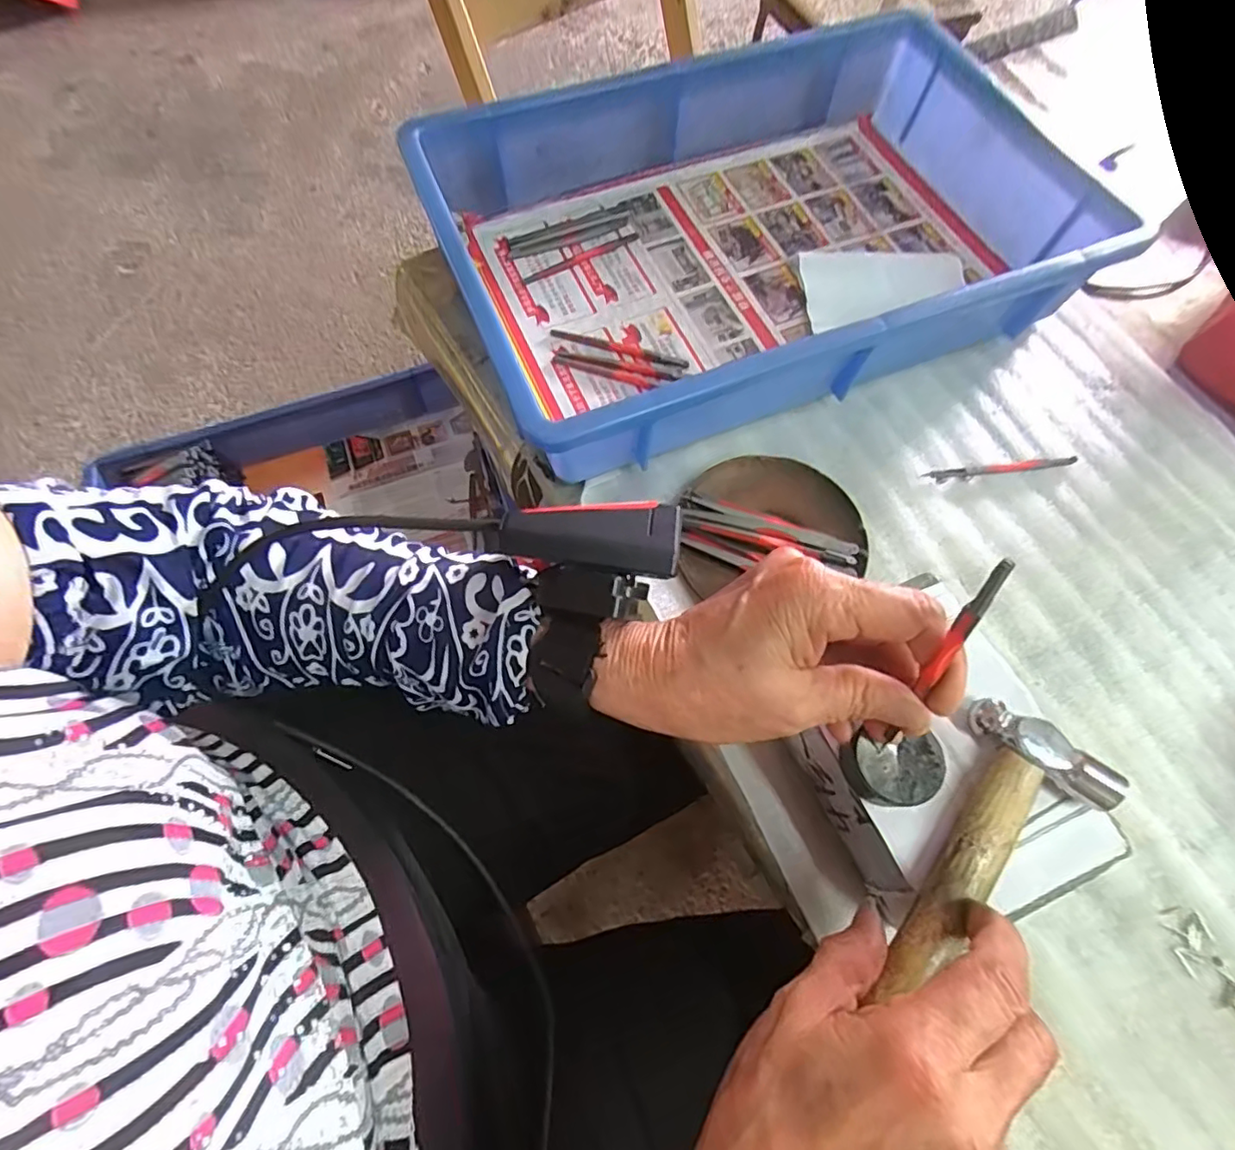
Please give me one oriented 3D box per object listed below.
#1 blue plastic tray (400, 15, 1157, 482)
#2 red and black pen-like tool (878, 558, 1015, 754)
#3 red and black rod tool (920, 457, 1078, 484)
[{"bbox_3d":[0.098,-0.246,0.414,0.421,0.073,0.284,-20,70,-11],"label":"blue plastic tray"},{"bbox_3d":[0.113,0.035,0.206,0.007,0.115,0.005,-11,48,-7],"label":"red and black pen-like tool"},{"bbox_3d":[0.253,-0.071,0.385,0.106,0.004,0.009,-8,68,-6],"label":"red and black rod tool"}]

